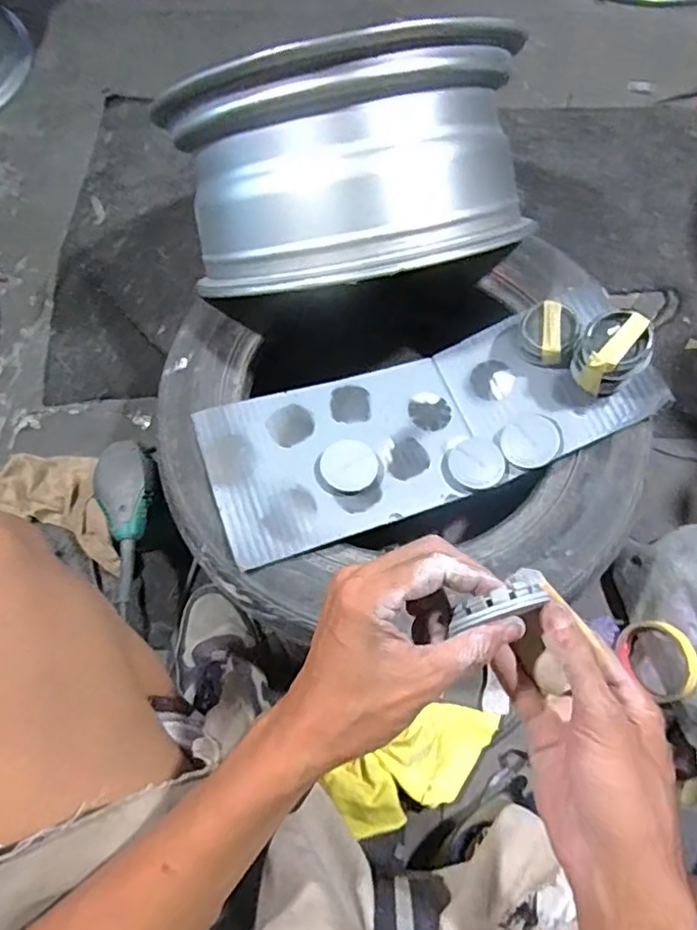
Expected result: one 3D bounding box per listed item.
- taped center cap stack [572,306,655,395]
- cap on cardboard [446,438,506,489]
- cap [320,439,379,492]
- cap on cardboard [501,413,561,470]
[{"bbox_3d":[0.259,-0.109,0.590,0.064,0.076,0.063,35,76,13],"label":"taped center cap stack"},{"bbox_3d":[0.136,-0.002,0.624,0.056,0.014,0.058,-1,71,2],"label":"cap on cardboard"},{"bbox_3d":[0.001,0.002,0.616,0.057,0.026,0.056,0,71,1],"label":"cap"},{"bbox_3d":[0.193,-0.025,0.624,0.059,0.012,0.059,-5,72,14],"label":"cap on cardboard"}]

